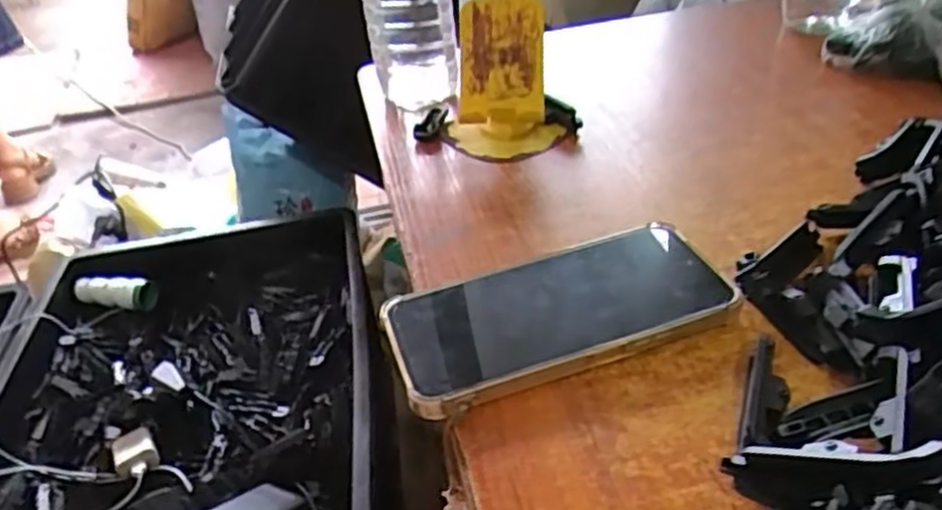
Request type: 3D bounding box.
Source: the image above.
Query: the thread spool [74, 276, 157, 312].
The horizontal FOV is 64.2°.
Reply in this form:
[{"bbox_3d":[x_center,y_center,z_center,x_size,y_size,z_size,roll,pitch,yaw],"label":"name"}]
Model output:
[{"bbox_3d":[-0.473,0.054,1.000,0.120,0.034,0.034,2,36,14],"label":"thread spool"}]

